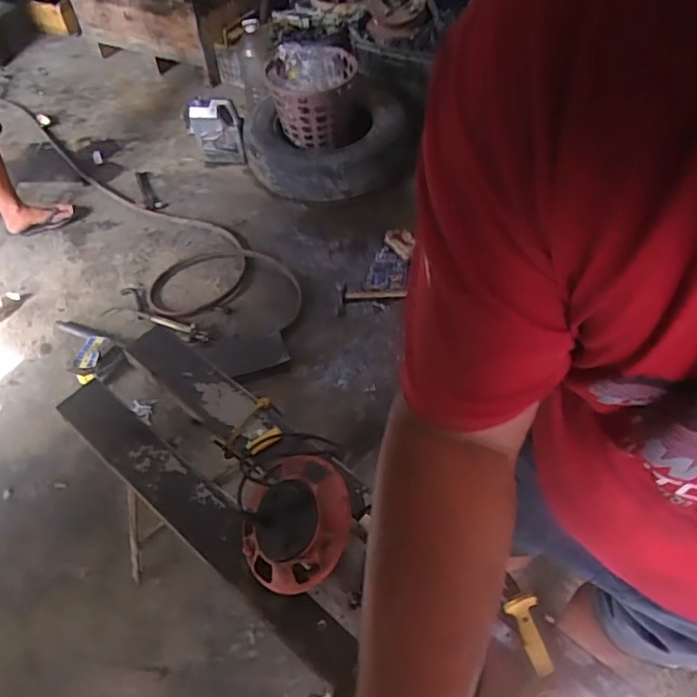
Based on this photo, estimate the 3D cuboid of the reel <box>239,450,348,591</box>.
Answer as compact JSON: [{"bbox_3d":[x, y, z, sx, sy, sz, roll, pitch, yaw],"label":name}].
[{"bbox_3d":[-0.081,0.273,0.915,0.189,0.098,0.204,10,73,26],"label":"reel"}]

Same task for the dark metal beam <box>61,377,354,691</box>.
[{"bbox_3d":[-0.267,0.268,0.987,0.745,0.054,0.095,33,60,26],"label":"dark metal beam"}]

